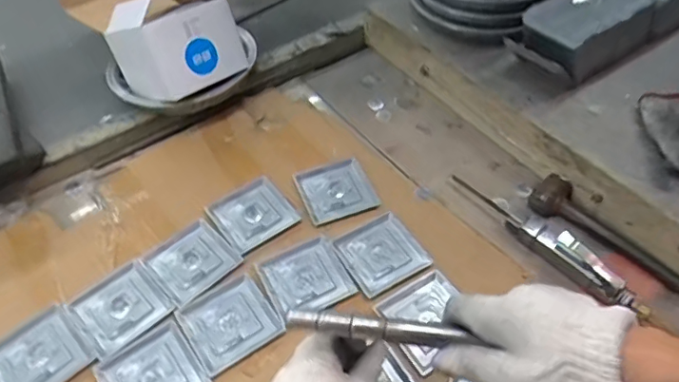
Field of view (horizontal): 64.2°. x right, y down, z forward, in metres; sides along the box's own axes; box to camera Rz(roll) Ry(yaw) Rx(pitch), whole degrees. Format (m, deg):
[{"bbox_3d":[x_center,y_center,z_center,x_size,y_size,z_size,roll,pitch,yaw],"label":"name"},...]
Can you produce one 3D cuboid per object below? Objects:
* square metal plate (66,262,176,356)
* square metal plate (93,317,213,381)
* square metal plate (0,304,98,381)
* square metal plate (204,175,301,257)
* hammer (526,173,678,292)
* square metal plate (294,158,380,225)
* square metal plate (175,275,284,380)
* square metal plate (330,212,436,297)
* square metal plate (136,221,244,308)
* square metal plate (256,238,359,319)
[{"bbox_3d":[-0.245,0.129,0.606,0.090,0.008,0.092,-37,58,-25],"label":"square metal plate"},{"bbox_3d":[-0.192,0.187,0.552,0.088,0.004,0.094,-31,56,-22],"label":"square metal plate"},{"bbox_3d":[-0.316,0.173,0.566,0.090,0.004,0.091,-37,58,-26],"label":"square metal plate"},{"bbox_3d":[-0.109,0.028,0.683,0.089,0.005,0.087,-32,56,-22],"label":"square metal plate"},{"bbox_3d":[0.312,0.045,0.628,0.186,0.028,0.043,34,59,26],"label":"hammer"},{"bbox_3d":[-0.004,-0.003,0.704,0.090,0.013,0.098,-16,51,-11],"label":"square metal plate"},{"bbox_3d":[-0.119,0.141,0.590,0.090,0.004,0.092,-29,55,-21],"label":"square metal plate"},{"bbox_3d":[0.049,0.075,0.640,0.088,0.014,0.086,-27,54,-19],"label":"square metal plate"},{"bbox_3d":[-0.176,0.081,0.643,0.090,0.006,0.091,-38,58,-26],"label":"square metal plate"},{"bbox_3d":[-0.038,0.100,0.623,0.088,0.011,0.091,-22,53,-16],"label":"square metal plate"}]

